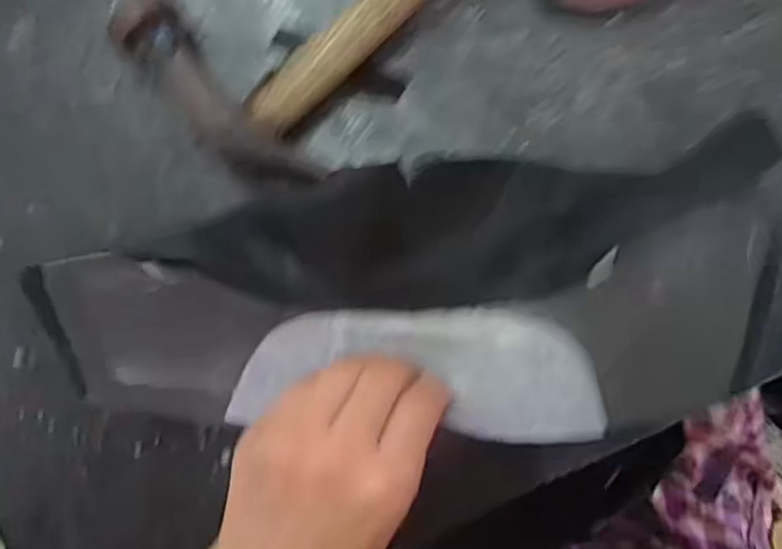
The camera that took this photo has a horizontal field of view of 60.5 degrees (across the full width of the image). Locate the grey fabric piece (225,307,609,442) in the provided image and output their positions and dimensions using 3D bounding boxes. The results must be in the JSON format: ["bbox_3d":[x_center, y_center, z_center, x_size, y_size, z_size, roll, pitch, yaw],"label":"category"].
[{"bbox_3d":[0.012,0.041,0.296,0.153,0.027,0.053,4,87,5],"label":"grey fabric piece"}]

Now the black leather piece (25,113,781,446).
[{"bbox_3d":[0.004,0.013,0.274,0.263,0.072,0.116,-5,87,4],"label":"black leather piece"}]

